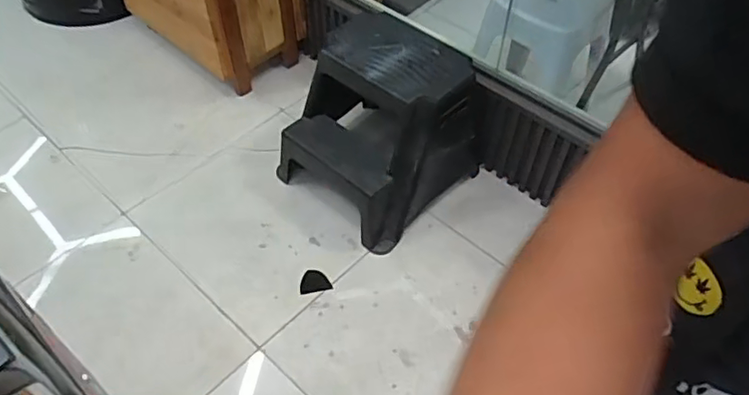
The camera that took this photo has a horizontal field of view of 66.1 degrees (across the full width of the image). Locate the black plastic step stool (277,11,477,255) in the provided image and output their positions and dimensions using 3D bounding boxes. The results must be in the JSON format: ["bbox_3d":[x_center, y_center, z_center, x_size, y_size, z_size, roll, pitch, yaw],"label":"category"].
[{"bbox_3d":[0.008,-0.202,1.593,0.461,0.407,0.431,37,59,26],"label":"black plastic step stool"}]

